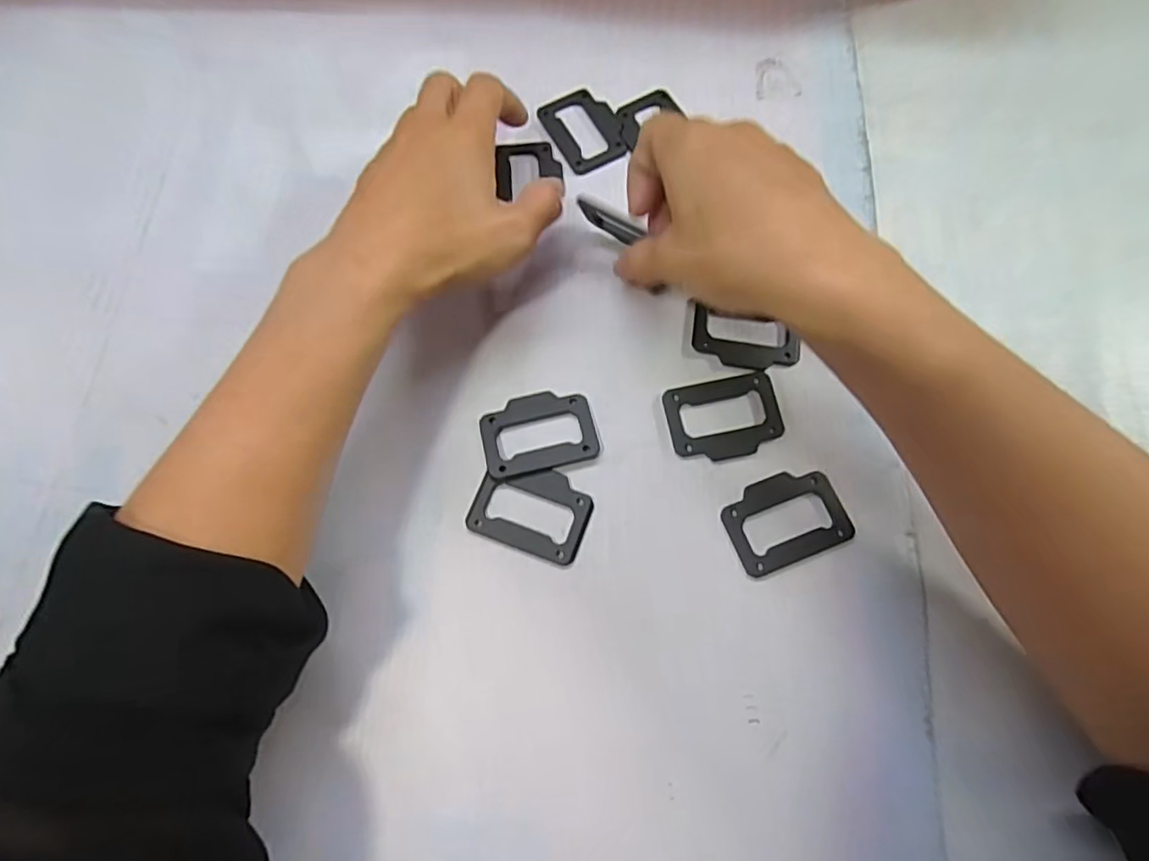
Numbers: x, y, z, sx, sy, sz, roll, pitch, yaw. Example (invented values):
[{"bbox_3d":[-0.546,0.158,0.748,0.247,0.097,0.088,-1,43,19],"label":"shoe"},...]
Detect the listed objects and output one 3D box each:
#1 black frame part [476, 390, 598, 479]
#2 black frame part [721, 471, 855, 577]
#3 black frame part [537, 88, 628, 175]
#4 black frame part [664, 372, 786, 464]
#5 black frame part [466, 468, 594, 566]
[{"bbox_3d":[-0.017,0.000,0.279,0.052,0.005,0.036,-13,71,-3],"label":"black frame part"},{"bbox_3d":[0.093,0.038,0.264,0.052,0.004,0.037,-20,72,-5],"label":"black frame part"},{"bbox_3d":[0.006,-0.169,0.339,0.039,0.005,0.052,-28,73,-8],"label":"black frame part"},{"bbox_3d":[0.069,-0.006,0.279,0.051,0.004,0.038,-11,71,-2],"label":"black frame part"},{"bbox_3d":[-0.019,0.034,0.269,0.051,0.004,0.038,20,73,8],"label":"black frame part"}]

